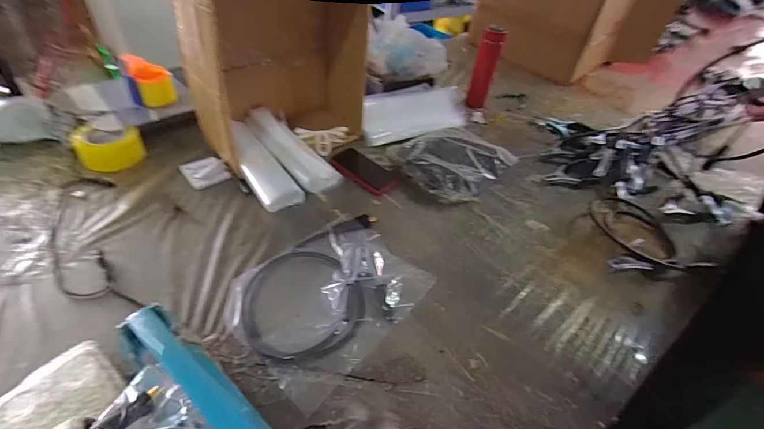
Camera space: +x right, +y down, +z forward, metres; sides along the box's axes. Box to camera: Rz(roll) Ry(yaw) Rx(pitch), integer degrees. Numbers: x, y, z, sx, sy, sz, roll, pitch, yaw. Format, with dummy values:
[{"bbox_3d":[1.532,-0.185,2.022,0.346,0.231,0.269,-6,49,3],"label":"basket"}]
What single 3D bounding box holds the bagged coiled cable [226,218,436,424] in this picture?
[{"bbox_3d":[-0.089,0.126,0.652,0.243,0.027,0.306,33,49,26],"label":"bagged coiled cable"}]

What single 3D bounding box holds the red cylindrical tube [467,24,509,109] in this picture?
[{"bbox_3d":[0.317,-0.445,1.176,0.068,0.235,0.060,16,43,9],"label":"red cylindrical tube"}]

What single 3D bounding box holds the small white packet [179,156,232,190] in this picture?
[{"bbox_3d":[-0.391,-0.100,0.839,0.080,0.025,0.095,-26,52,-31],"label":"small white packet"}]

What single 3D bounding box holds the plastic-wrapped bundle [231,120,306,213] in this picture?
[{"bbox_3d":[-0.272,-0.119,0.840,0.090,0.030,0.263,-23,64,-29],"label":"plastic-wrapped bundle"}]

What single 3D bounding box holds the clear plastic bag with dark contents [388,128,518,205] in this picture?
[{"bbox_3d":[0.169,-0.136,0.933,0.257,0.065,0.219,-30,54,-33],"label":"clear plastic bag with dark contents"}]

